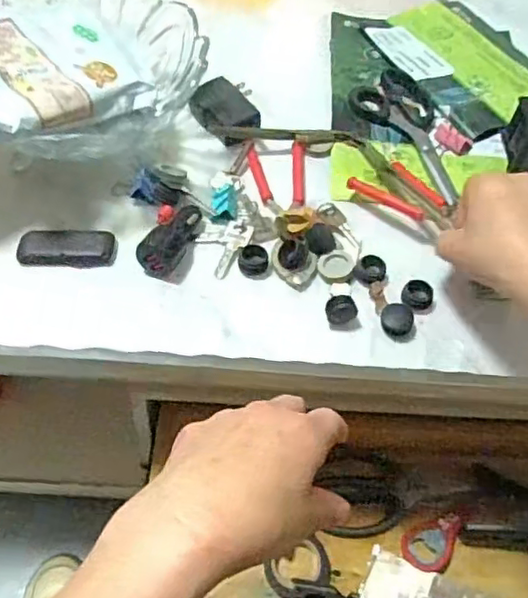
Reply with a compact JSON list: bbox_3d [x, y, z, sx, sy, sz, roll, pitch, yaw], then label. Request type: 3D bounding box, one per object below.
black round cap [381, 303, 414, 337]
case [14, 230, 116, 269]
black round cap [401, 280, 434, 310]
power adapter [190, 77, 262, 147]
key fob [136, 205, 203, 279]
[{"bbox_3d":[0.102,0.016,0.473,0.024,0.013,0.021,22,58,12],"label":"black round cap"},{"bbox_3d":[-0.158,-0.041,0.498,0.075,0.013,0.028,1,56,-1],"label":"case"},{"bbox_3d":[0.122,-0.004,0.488,0.024,0.012,0.021,22,58,12],"label":"black round cap"},{"bbox_3d":[-0.039,-0.179,0.592,0.046,0.025,0.064,-28,61,-20],"label":"power adapter"},{"bbox_3d":[-0.074,-0.052,0.499,0.028,0.030,0.070,20,57,11],"label":"key fob"}]

